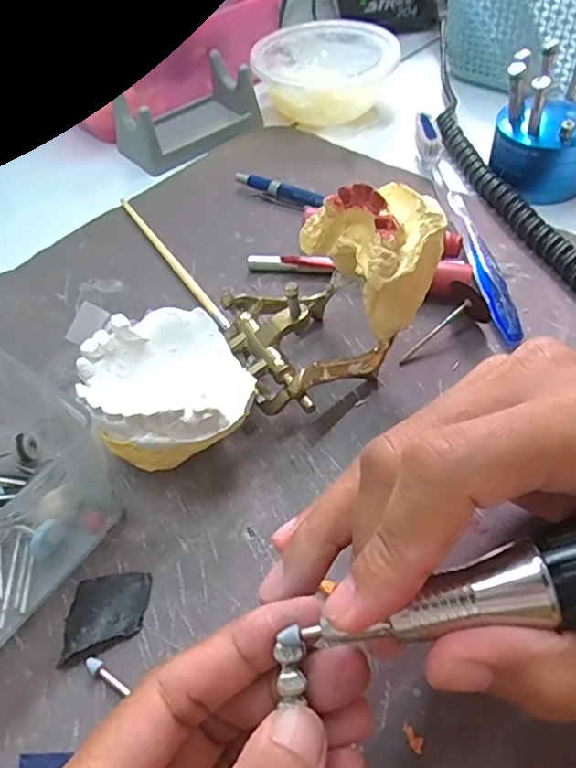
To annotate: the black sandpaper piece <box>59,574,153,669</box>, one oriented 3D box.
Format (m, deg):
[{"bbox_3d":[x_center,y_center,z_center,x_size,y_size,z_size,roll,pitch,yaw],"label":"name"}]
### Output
[{"bbox_3d":[-0.065,0.081,0.204,0.029,0.006,0.027,-7,51,-1],"label":"black sandpaper piece"}]

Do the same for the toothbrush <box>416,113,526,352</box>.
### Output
[{"bbox_3d":[0.095,-0.094,0.318,0.011,0.022,0.181,-7,51,-1],"label":"toothbrush"}]

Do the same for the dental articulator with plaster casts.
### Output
[{"bbox_3d":[-0.012,-0.023,0.237,0.145,0.077,0.069,-33,56,-20],"label":"dental articulator with plaster casts"}]

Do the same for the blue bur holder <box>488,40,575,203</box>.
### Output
[{"bbox_3d":[0.152,-0.153,0.330,0.058,0.067,0.058,16,55,16],"label":"blue bur holder"}]

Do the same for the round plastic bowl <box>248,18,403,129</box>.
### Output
[{"bbox_3d":[0.026,-0.228,0.423,0.100,0.040,0.095,-2,52,3],"label":"round plastic bowl"}]

